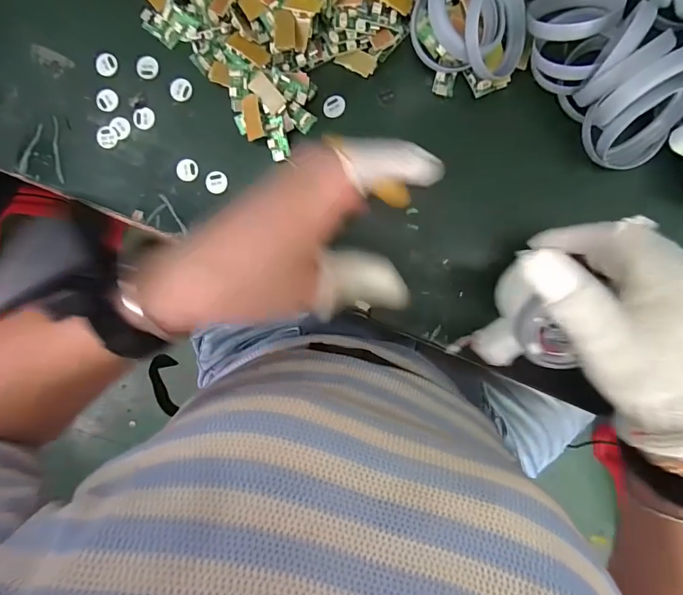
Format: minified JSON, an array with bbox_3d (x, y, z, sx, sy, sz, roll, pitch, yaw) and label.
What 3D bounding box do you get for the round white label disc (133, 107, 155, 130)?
[{"bbox_3d":[-0.158,-0.143,0.322,0.017,0.004,0.017,0,94,4],"label":"round white label disc"}]

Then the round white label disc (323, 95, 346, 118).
[{"bbox_3d":[-0.006,-0.145,0.306,0.016,0.004,0.017,0,94,4],"label":"round white label disc"}]

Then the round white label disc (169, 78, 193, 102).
[{"bbox_3d":[-0.127,-0.164,0.319,0.017,0.004,0.016,0,94,4],"label":"round white label disc"}]

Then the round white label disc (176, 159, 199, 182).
[{"bbox_3d":[-0.122,-0.101,0.320,0.017,0.004,0.017,0,94,4],"label":"round white label disc"}]

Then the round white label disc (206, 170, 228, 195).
[{"bbox_3d":[-0.099,-0.091,0.319,0.017,0.004,0.017,0,94,4],"label":"round white label disc"}]

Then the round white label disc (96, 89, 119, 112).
[{"bbox_3d":[-0.188,-0.158,0.324,0.017,0.004,0.017,0,94,4],"label":"round white label disc"}]

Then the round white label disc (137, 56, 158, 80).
[{"bbox_3d":[-0.155,-0.183,0.322,0.017,0.004,0.017,0,94,4],"label":"round white label disc"}]

